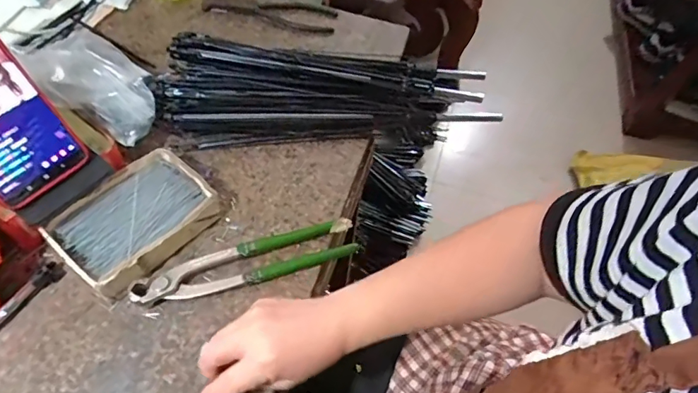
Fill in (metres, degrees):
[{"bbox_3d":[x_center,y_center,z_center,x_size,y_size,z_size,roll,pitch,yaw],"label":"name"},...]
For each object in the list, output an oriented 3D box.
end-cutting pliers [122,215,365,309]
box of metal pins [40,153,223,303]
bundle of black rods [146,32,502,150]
[{"bbox_3d":[-0.090,0.059,0.438,0.197,0.022,0.040,-13,59,-11],"label":"end-cutting pliers"},{"bbox_3d":[-0.189,0.024,0.442,0.092,0.039,0.129,36,62,18],"label":"box of metal pins"},{"bbox_3d":[-0.021,-0.123,0.547,0.376,0.052,0.124,-3,57,-5],"label":"bundle of black rods"}]

